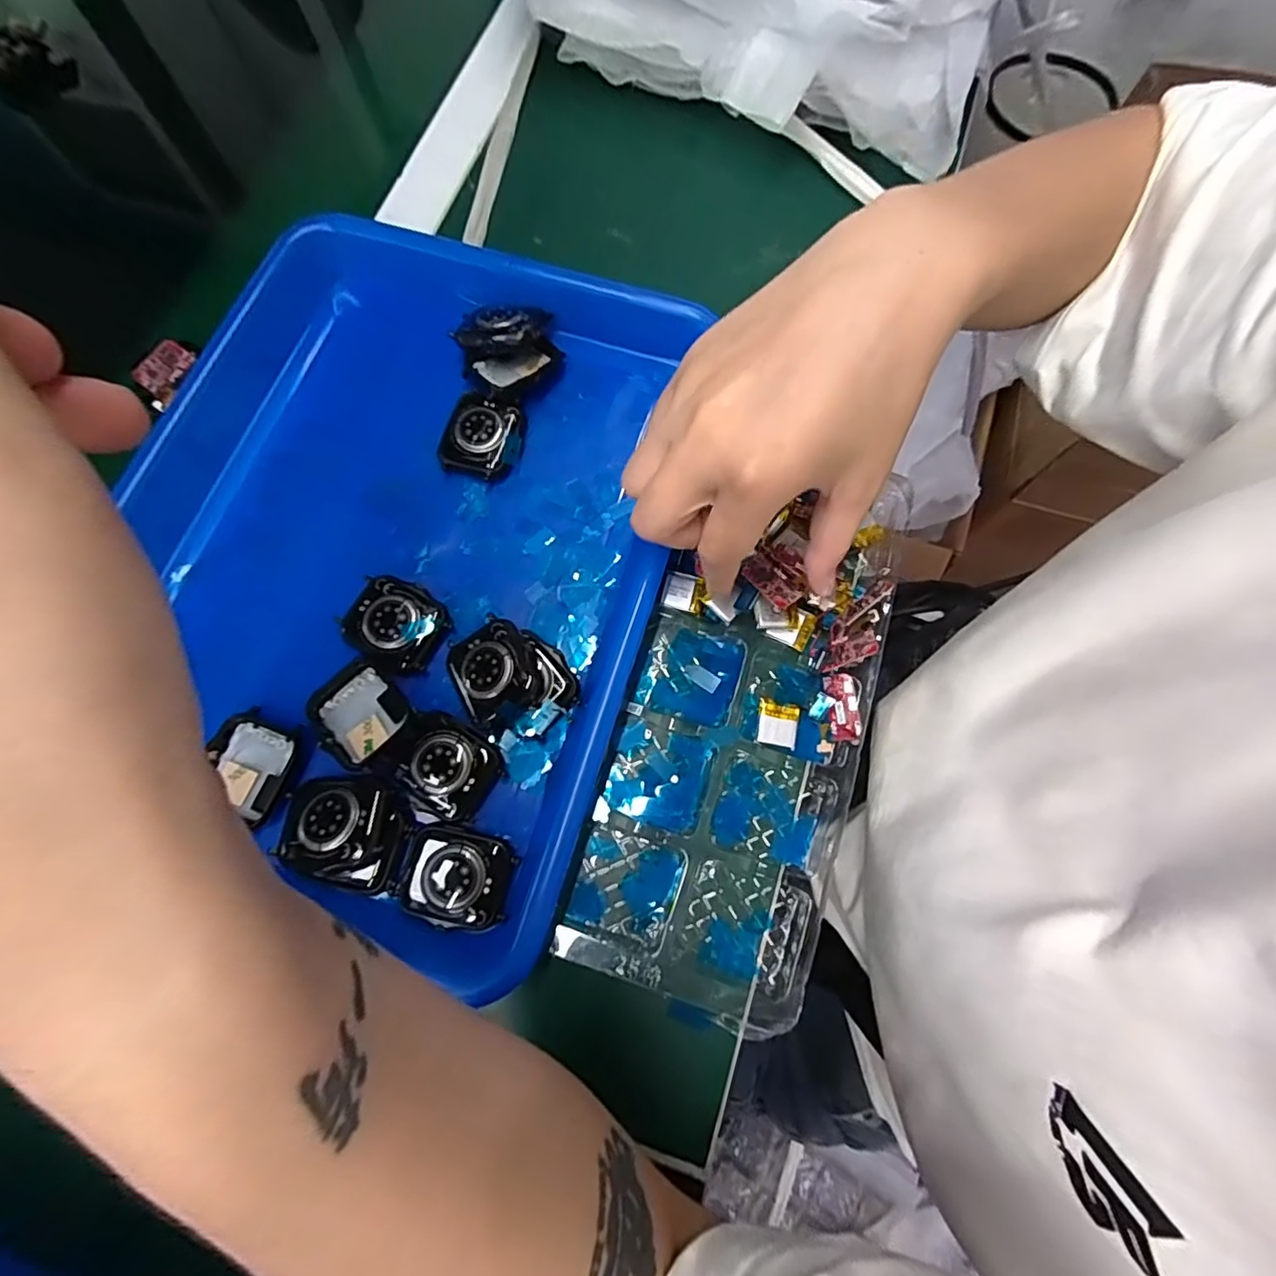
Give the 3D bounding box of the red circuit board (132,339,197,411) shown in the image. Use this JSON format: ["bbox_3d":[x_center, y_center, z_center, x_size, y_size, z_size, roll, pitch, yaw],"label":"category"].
[{"bbox_3d":[-0.261,-0.146,0.317,0.018,0.004,0.036,30,80,-34],"label":"red circuit board"}]

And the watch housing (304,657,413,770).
[{"bbox_3d":[-0.122,0.032,0.252,0.041,0.009,0.036,39,79,11],"label":"watch housing"}]

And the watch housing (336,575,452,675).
[{"bbox_3d":[-0.110,-0.007,0.264,0.042,0.010,0.037,26,76,8],"label":"watch housing"}]

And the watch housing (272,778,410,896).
[{"bbox_3d":[-0.121,0.079,0.234,0.046,0.014,0.041,12,75,4],"label":"watch housing"}]

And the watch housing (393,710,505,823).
[{"bbox_3d":[-0.082,0.054,0.247,0.042,0.005,0.036,30,77,9],"label":"watch housing"}]

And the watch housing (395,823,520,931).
[{"bbox_3d":[-0.074,0.097,0.235,0.042,0.008,0.036,13,75,5],"label":"watch housing"}]

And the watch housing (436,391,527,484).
[{"bbox_3d":[-0.077,-0.101,0.291,0.036,0.013,0.041,12,75,4],"label":"watch housing"}]

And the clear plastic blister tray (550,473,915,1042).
[{"bbox_3d":[0.050,0.034,0.266,0.107,0.030,0.243,17,75,6],"label":"clear plastic blister tray"}]

